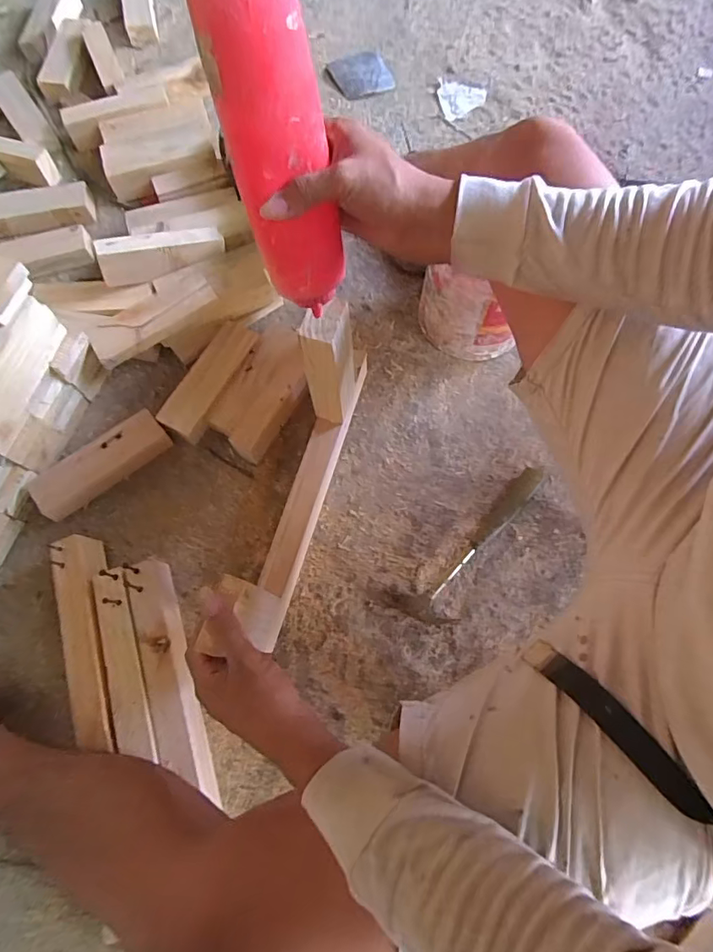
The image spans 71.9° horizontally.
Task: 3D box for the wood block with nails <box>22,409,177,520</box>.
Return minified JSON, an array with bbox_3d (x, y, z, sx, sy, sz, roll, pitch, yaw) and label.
[{"bbox_3d":[-0.357,-0.018,0.692,0.185,0.043,0.059,-38,74,-13],"label":"wood block with nails"}]

